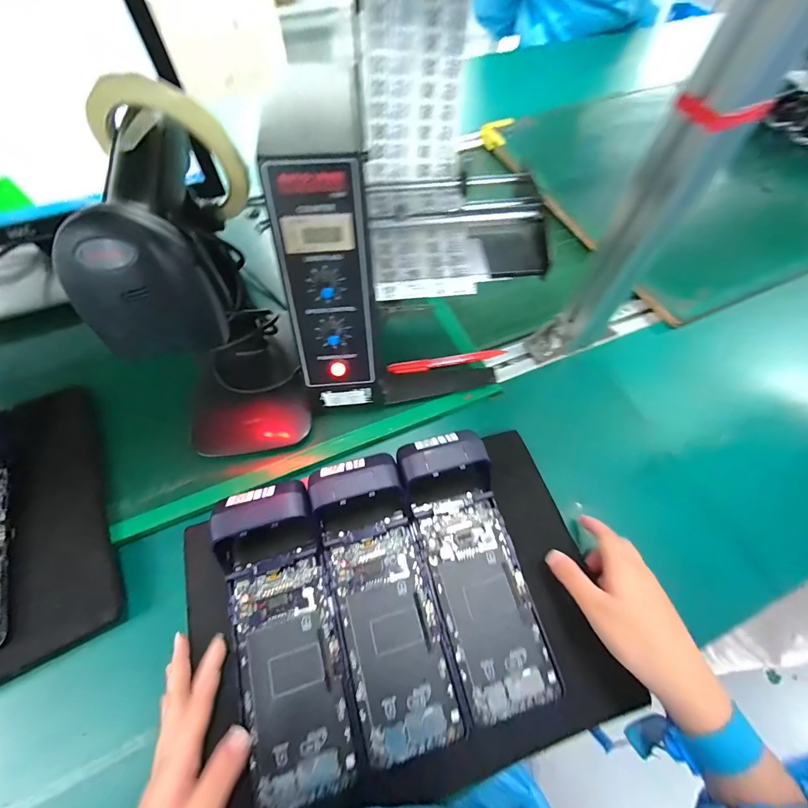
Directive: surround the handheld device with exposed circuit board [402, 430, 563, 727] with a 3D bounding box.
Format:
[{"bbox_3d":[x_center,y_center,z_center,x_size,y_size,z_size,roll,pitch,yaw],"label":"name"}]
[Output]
[{"bbox_3d":[0.060,0.132,0.323,0.075,0.054,0.215,-15,63,-9],"label":"handheld device with exposed circuit board"}]

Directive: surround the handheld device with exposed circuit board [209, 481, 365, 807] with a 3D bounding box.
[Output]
[{"bbox_3d":[-0.095,0.172,0.292,0.085,0.045,0.214,-17,64,-10],"label":"handheld device with exposed circuit board"}]

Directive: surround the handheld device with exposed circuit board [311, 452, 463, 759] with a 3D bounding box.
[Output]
[{"bbox_3d":[-0.018,0.154,0.312,0.086,0.059,0.218,-15,63,-9],"label":"handheld device with exposed circuit board"}]

